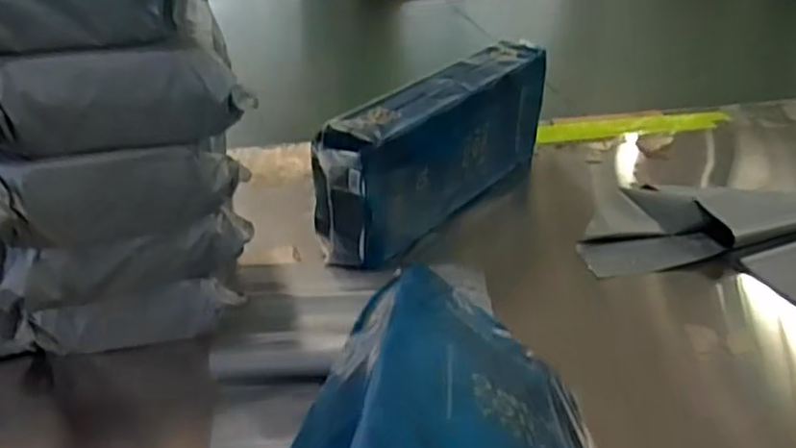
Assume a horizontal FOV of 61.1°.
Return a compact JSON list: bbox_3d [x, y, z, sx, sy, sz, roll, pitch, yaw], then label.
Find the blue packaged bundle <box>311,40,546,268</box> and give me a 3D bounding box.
[{"bbox_3d":[0.070,-0.132,1.194,0.114,0.238,0.518,27,41,32],"label":"blue packaged bundle"}]

